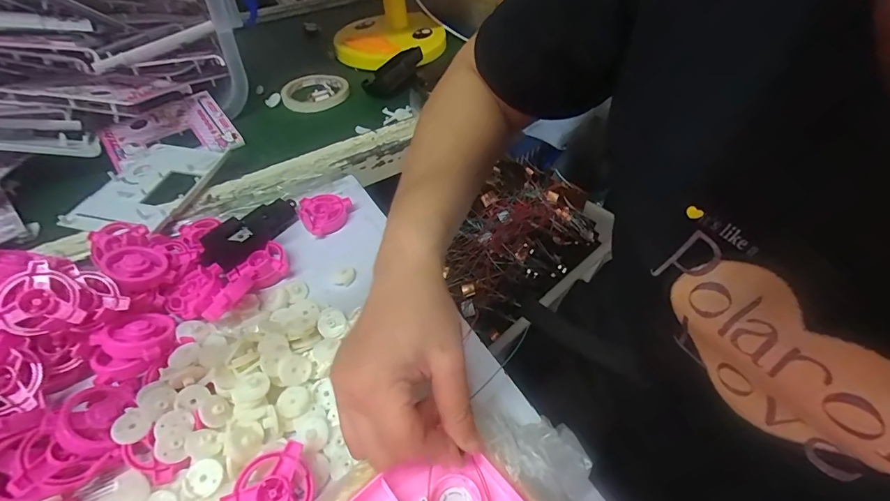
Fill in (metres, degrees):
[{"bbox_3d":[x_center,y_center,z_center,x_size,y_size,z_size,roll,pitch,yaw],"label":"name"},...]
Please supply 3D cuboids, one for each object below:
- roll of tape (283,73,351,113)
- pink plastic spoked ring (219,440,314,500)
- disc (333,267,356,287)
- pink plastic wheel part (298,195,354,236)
[{"bbox_3d":[-0.199,-0.244,0.643,0.099,0.021,0.100,-1,48,1],"label":"roll of tape"},{"bbox_3d":[-0.109,0.153,0.264,0.044,0.015,0.053,35,58,29],"label":"pink plastic spoked ring"},{"bbox_3d":[-0.096,0.024,0.397,0.020,0.004,0.022,-1,48,1],"label":"disc"},{"bbox_3d":[-0.127,-0.041,0.448,0.055,0.018,0.049,-15,49,-11],"label":"pink plastic wheel part"}]

